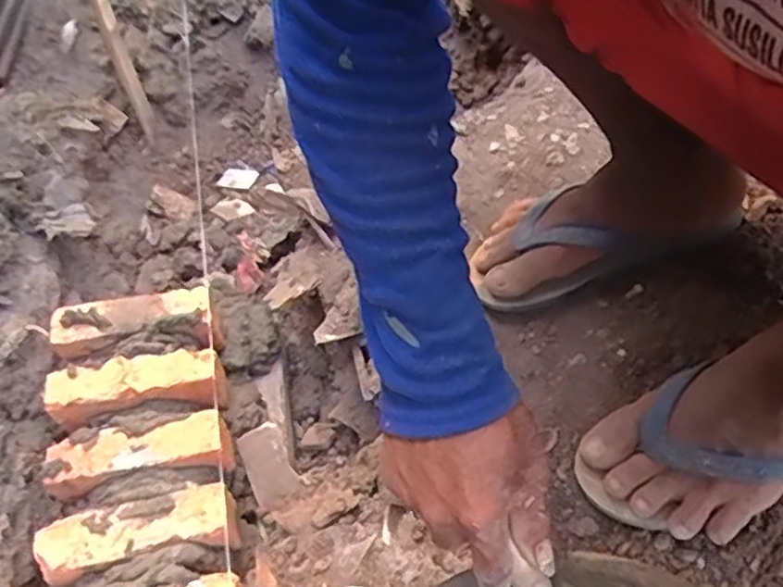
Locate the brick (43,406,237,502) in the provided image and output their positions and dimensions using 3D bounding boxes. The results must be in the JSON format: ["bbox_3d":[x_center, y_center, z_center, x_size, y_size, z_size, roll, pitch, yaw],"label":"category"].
[{"bbox_3d":[-0.234,0.155,0.675,0.158,0.067,0.055,-9,58,-1],"label":"brick"}]

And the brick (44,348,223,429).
[{"bbox_3d":[-0.247,0.097,0.706,0.155,0.077,0.049,-11,58,-3],"label":"brick"}]

